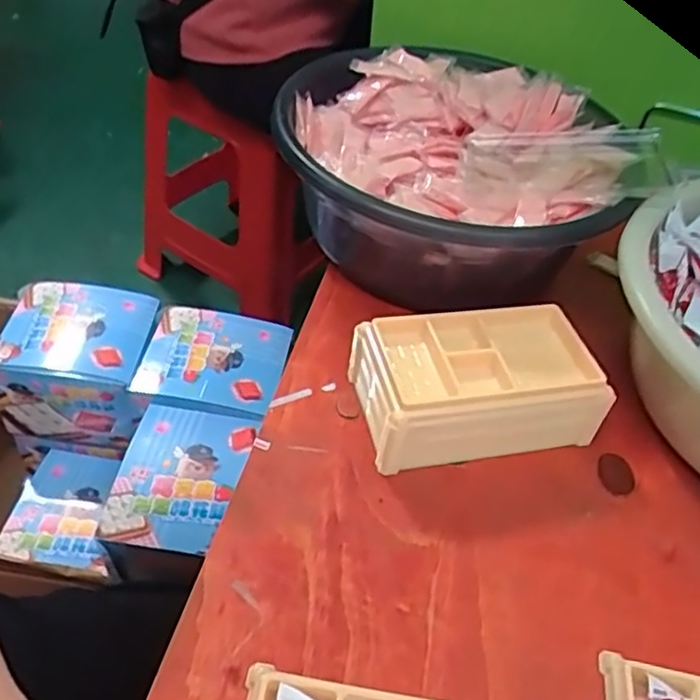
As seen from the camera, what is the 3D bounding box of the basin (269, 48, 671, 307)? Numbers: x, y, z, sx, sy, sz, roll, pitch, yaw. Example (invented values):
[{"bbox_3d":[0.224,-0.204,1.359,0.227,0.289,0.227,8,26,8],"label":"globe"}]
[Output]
[{"bbox_3d":[0.082,-0.129,0.505,0.252,0.100,0.239,3,46,-4],"label":"basin"}]

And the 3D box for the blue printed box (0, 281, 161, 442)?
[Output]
[{"bbox_3d":[-0.329,0.017,0.838,0.183,0.138,0.146,7,46,0],"label":"blue printed box"}]

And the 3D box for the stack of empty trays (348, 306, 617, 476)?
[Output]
[{"bbox_3d":[0.079,0.022,0.407,0.141,0.055,0.083,-4,47,-11],"label":"stack of empty trays"}]

